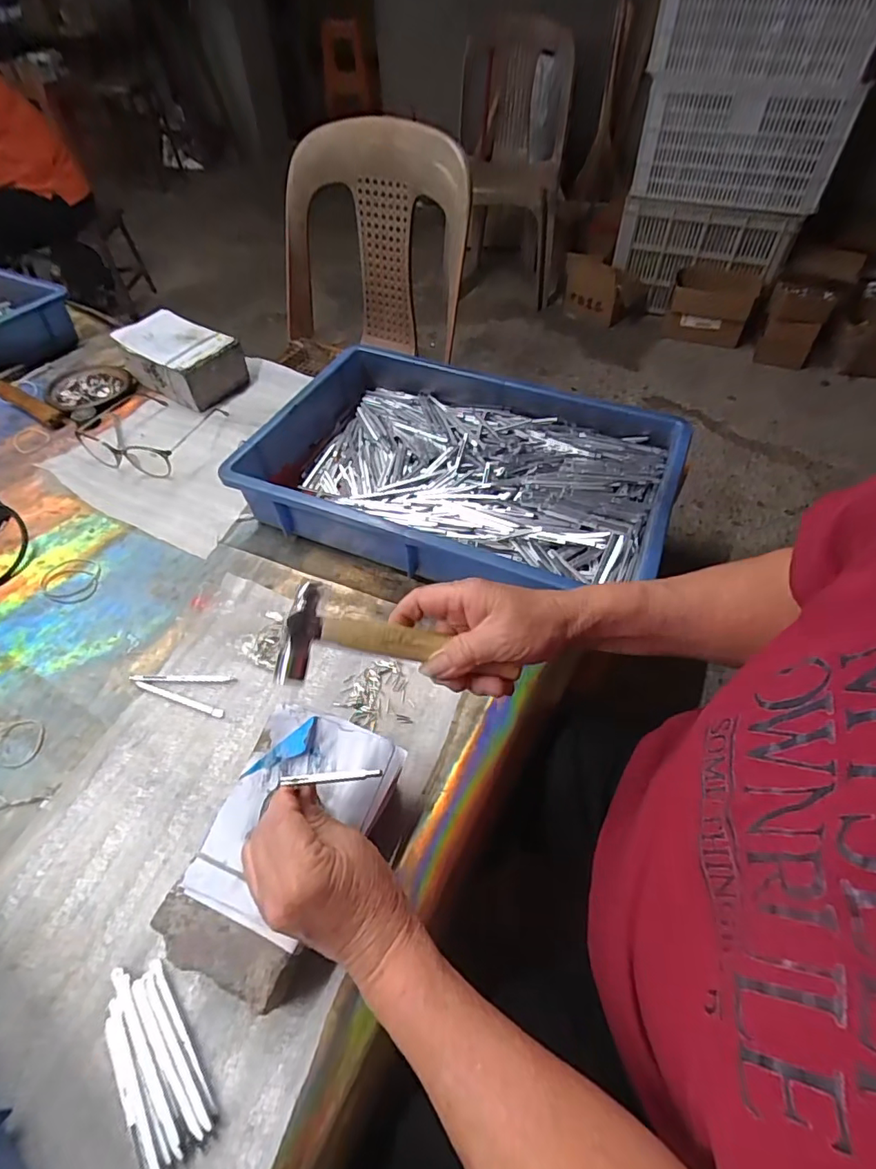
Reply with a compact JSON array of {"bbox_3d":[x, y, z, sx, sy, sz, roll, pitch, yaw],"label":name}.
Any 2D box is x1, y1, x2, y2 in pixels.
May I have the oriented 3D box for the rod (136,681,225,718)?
[{"bbox_3d":[-0.227,0.100,0.465,0.090,0.004,0.008,14,52,12],"label":"rod"}]

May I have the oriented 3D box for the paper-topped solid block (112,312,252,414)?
[{"bbox_3d":[-0.370,-0.326,0.762,0.156,0.071,0.100,24,55,19],"label":"paper-topped solid block"}]

